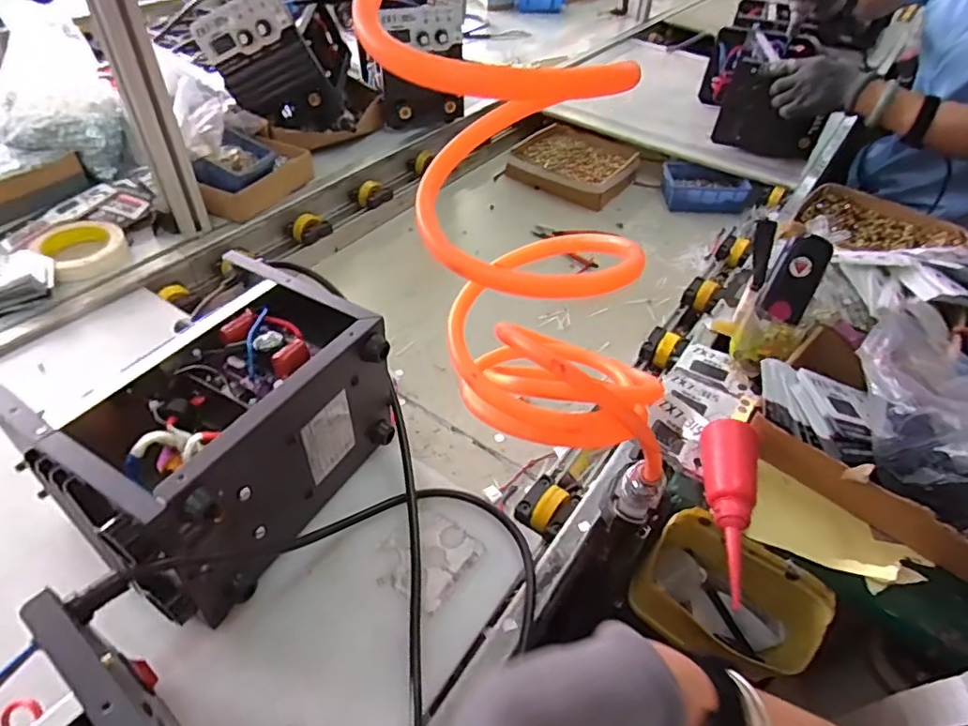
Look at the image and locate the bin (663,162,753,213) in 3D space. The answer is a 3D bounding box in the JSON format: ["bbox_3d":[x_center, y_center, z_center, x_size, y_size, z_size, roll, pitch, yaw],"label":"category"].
[{"bbox_3d":[0.420,-0.328,1.107,0.156,0.051,0.076,9,45,5],"label":"bin"}]

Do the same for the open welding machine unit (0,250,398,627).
[{"bbox_3d":[-0.208,0.059,0.485,0.158,0.159,0.238,24,48,19],"label":"open welding machine unit"}]

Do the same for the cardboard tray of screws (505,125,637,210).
[{"bbox_3d":[0.186,-0.410,1.167,0.228,0.053,0.212,26,48,21],"label":"cardboard tray of screws"}]

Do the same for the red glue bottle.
[{"bbox_3d":[0.219,0.126,0.507,0.042,0.032,0.164,10,57,5],"label":"red glue bottle"}]

